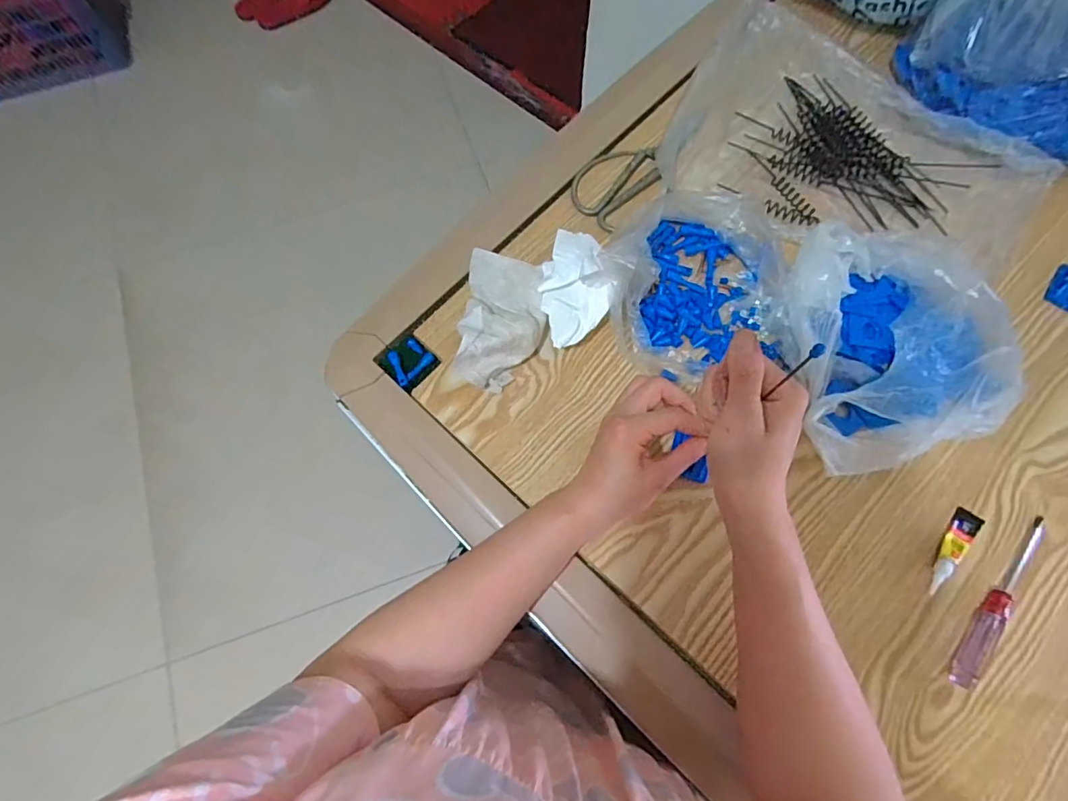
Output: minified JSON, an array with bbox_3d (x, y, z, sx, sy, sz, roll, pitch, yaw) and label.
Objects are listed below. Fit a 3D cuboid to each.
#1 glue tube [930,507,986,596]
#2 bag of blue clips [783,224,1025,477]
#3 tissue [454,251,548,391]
[{"bbox_3d":[0.329,0.117,0.422,0.020,0.009,0.076,40,76,12],"label":"glue tube"},{"bbox_3d":[0.293,-0.050,0.447,0.162,0.070,0.195,-12,72,-3],"label":"bag of blue clips"},{"bbox_3d":[-0.028,-0.065,0.468,0.069,0.051,0.106,8,72,3],"label":"tissue"}]

